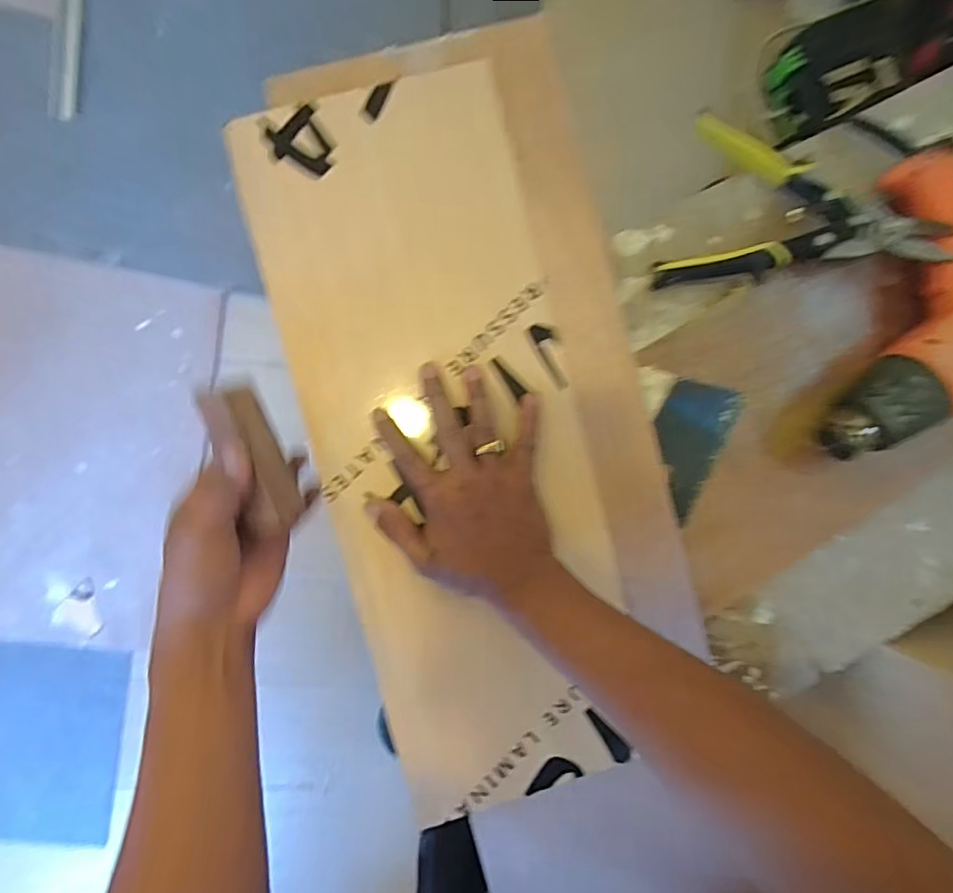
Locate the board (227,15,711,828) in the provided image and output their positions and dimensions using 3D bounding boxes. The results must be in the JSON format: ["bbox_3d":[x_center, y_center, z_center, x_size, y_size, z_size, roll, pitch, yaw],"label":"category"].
[{"bbox_3d":[0.007,-0.013,0.453,0.278,0.017,0.593,-11,94,-3],"label":"board"}]

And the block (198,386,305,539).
[{"bbox_3d":[-0.159,0.007,0.402,0.030,0.045,0.103,-19,104,-3],"label":"block"}]

